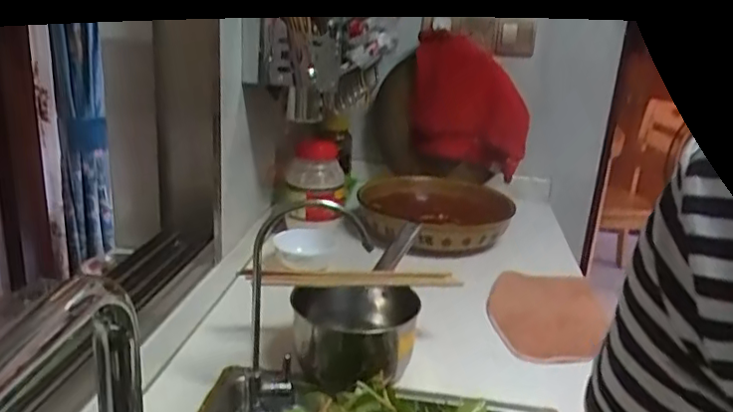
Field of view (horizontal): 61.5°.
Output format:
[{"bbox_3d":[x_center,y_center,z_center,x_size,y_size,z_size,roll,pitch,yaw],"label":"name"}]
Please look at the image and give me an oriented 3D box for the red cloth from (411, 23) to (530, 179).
[{"bbox_3d":[0.229,-0.240,1.382,0.256,0.305,0.043,10,-15,-6],"label":"red cloth"}]

